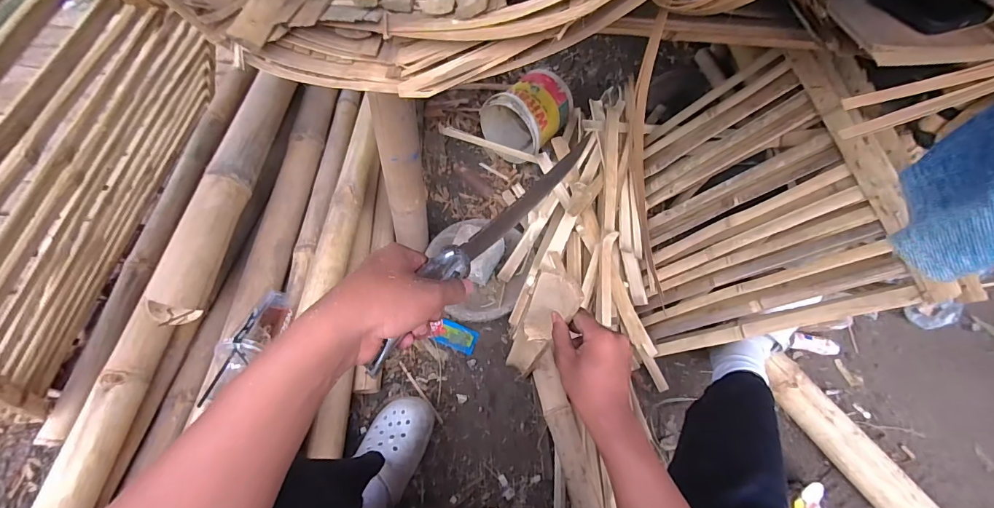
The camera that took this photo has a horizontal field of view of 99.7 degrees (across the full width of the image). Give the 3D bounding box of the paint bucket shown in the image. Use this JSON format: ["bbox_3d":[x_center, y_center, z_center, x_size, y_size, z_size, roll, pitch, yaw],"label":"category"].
[{"bbox_3d":[0.083,-0.367,1.129,0.187,0.184,0.201,39,61,20],"label":"paint bucket"}]

